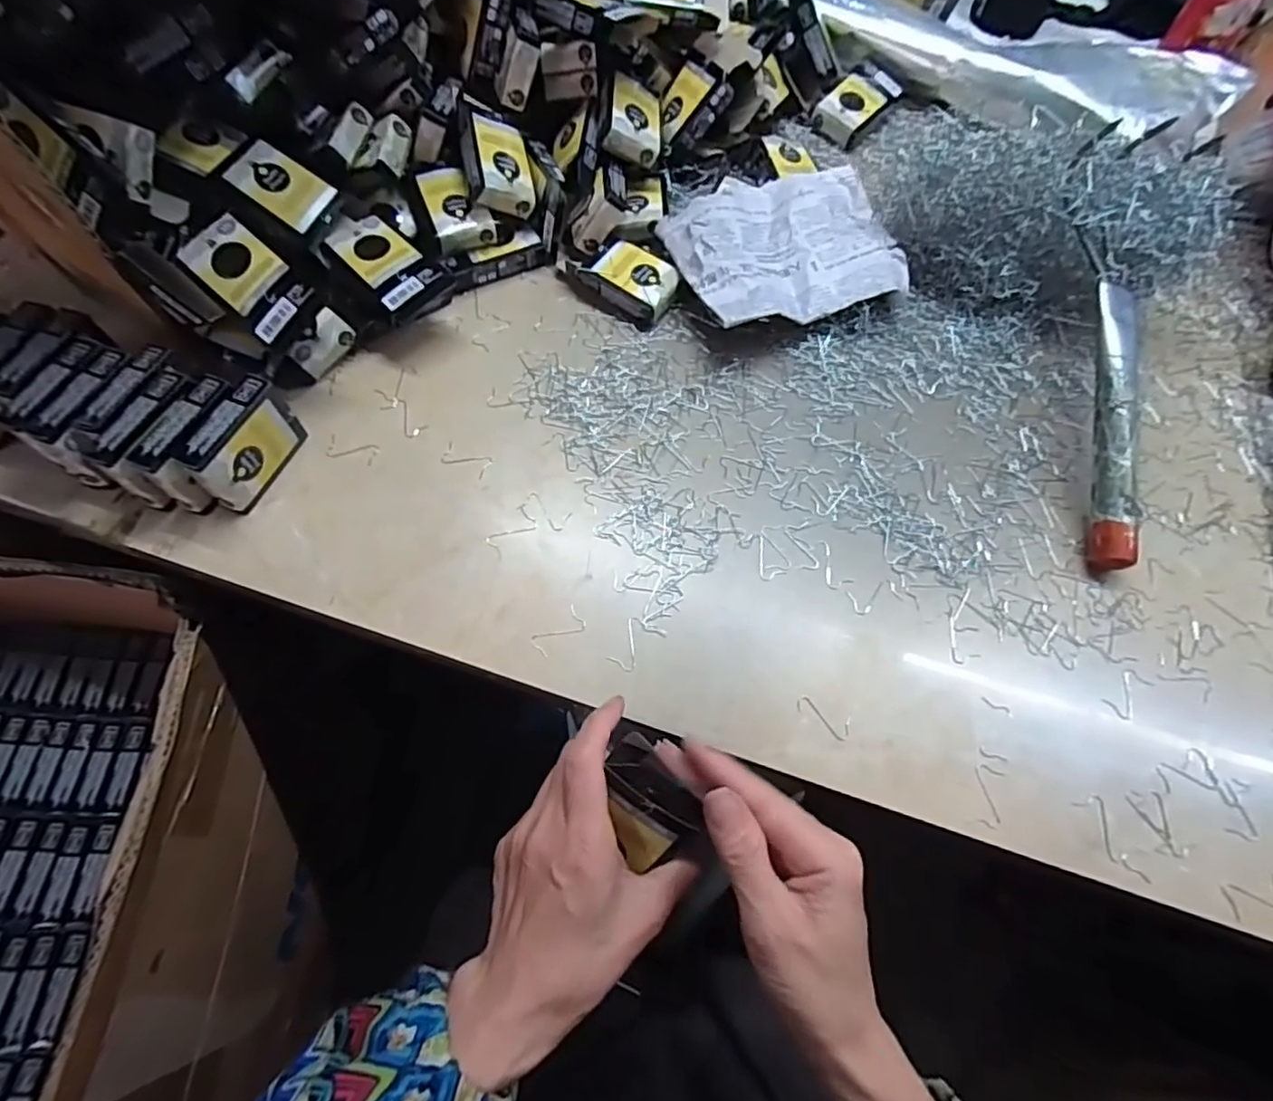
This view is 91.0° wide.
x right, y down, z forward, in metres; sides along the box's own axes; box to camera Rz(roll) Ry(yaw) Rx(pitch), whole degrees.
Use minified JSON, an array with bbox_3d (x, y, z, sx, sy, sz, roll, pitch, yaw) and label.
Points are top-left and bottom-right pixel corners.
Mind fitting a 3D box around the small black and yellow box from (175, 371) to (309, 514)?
[{"bbox_3d":[-0.254,-0.068,0.406,0.020,0.052,0.075,22,66,7],"label":"small black and yellow box"}]

